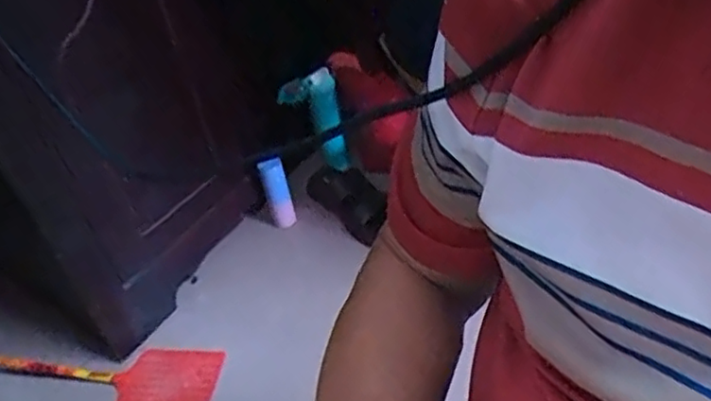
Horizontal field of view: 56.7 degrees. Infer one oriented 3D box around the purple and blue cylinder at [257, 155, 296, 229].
[{"bbox_3d":[-0.149,-0.017,1.272,0.046,0.136,0.042,-18,8,-13],"label":"purple and blue cylinder"}]

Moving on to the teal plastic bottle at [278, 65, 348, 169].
[{"bbox_3d":[-0.084,-0.156,1.338,0.117,0.200,0.055,-10,41,0],"label":"teal plastic bottle"}]

